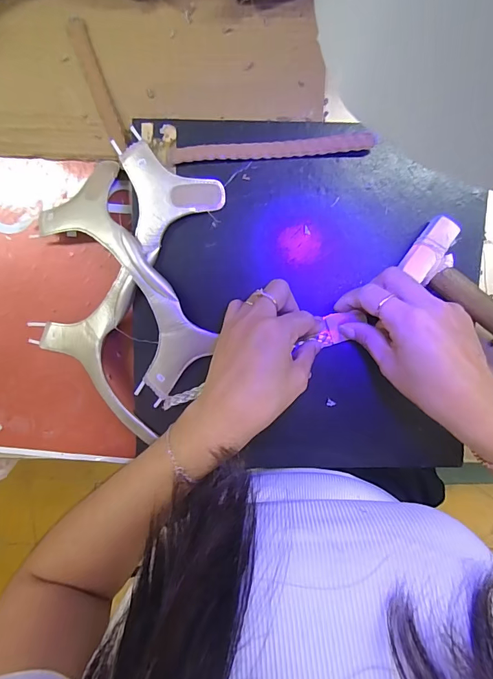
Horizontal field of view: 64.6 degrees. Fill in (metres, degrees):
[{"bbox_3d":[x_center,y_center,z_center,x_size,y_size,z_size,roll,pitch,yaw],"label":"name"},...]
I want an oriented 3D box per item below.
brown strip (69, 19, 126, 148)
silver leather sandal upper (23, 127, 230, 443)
[{"bbox_3d":[-0.131,-0.223,0.342,0.016,0.006,0.117,-19,94,8],"label":"brown strip"},{"bbox_3d":[-0.105,-0.049,0.353,0.081,0.039,0.205,-30,95,6],"label":"silver leather sandal upper"}]

